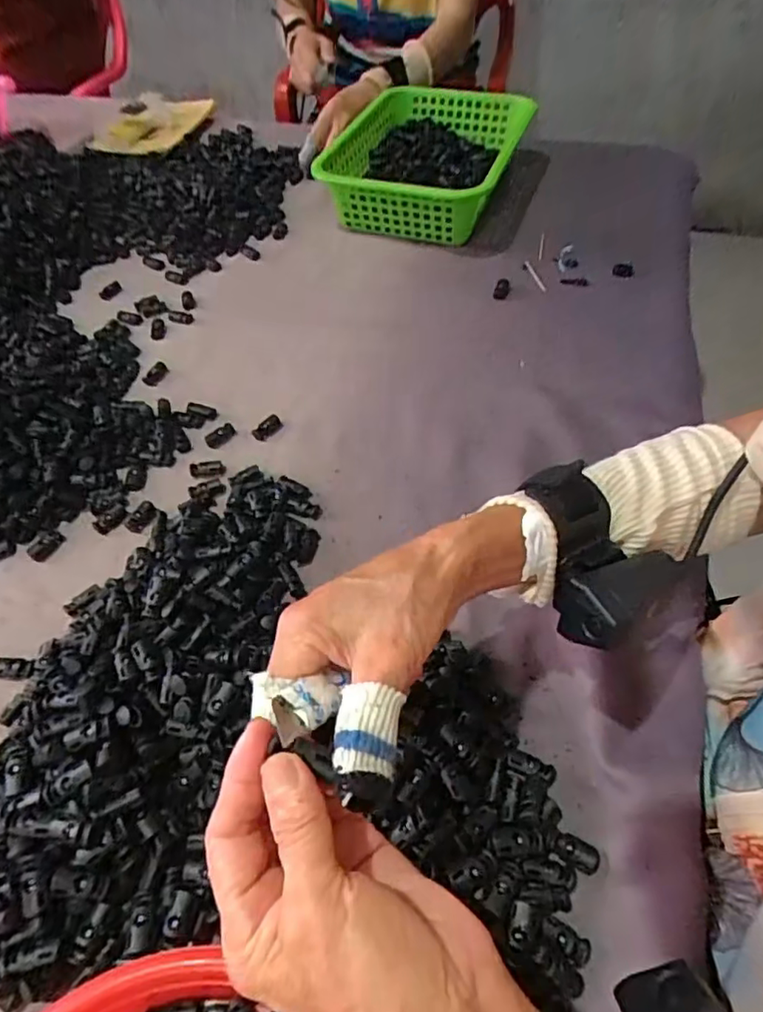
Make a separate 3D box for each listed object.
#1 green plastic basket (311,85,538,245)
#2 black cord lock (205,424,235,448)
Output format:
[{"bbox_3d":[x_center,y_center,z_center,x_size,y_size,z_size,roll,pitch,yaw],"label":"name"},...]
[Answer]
[{"bbox_3d":[0.062,-0.449,0.748,0.221,0.087,0.304,18,56,16],"label":"green plastic basket"},{"bbox_3d":[-0.146,-0.064,0.522,0.028,0.009,0.014,-33,58,-20],"label":"black cord lock"}]

